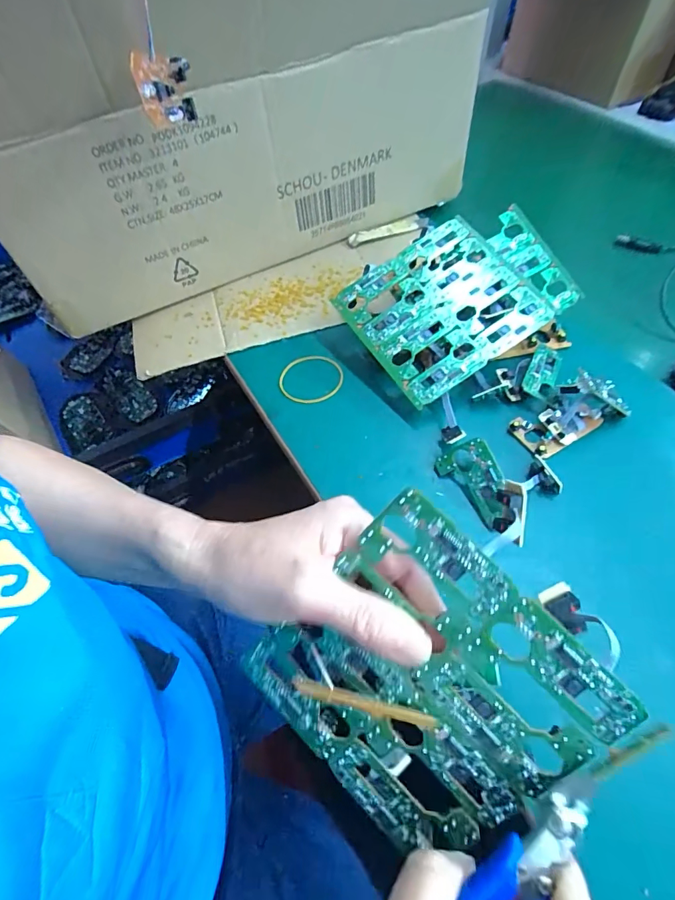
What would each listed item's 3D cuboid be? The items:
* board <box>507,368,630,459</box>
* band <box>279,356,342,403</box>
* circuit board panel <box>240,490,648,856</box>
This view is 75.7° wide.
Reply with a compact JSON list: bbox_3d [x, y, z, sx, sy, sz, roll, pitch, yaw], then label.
[{"bbox_3d":[0.184,-0.034,0.337,0.088,0.043,0.042,-25,59,-13],"label":"board"},{"bbox_3d":[-0.024,-0.066,0.400,0.059,0.004,0.055,-5,56,-1],"label":"band"},{"bbox_3d":[0.038,0.112,0.202,0.132,0.009,0.133,44,104,11],"label":"circuit board panel"}]

